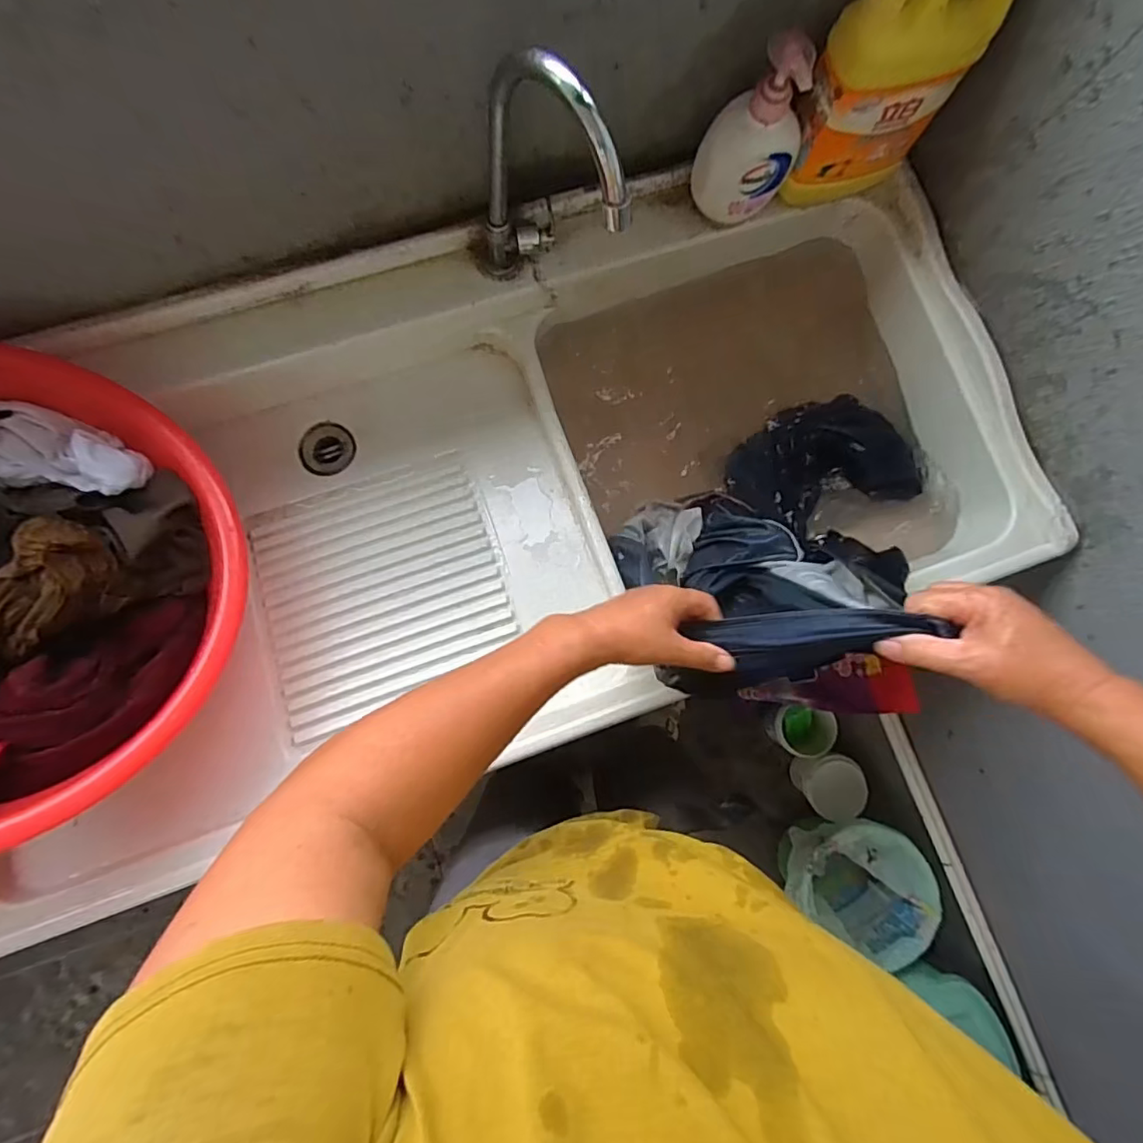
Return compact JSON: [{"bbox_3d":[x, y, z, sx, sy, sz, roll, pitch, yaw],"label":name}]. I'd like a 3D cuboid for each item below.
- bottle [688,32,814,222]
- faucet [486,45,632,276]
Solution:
[{"bbox_3d":[0.187,-0.437,0.566,0.089,0.156,0.069,-37,87,-8],"label":"bottle"},{"bbox_3d":[-0.021,-0.315,0.510,0.065,0.247,0.147,-26,85,-7],"label":"faucet"}]

